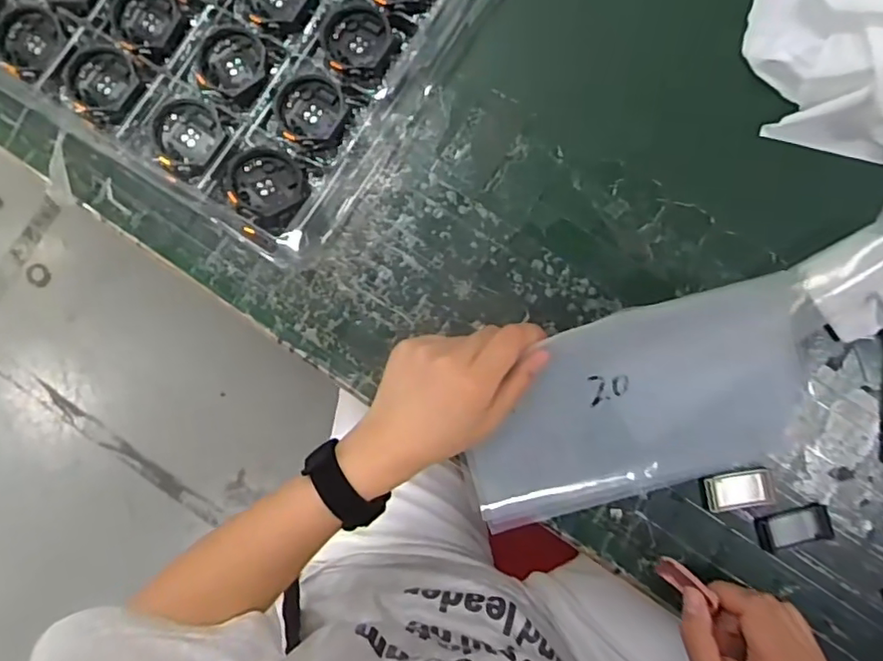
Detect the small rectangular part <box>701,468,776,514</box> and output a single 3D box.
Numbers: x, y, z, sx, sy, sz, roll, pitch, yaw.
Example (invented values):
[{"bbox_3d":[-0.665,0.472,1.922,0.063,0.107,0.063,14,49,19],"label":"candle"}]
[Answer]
[{"bbox_3d":[0.206,0.111,0.420,0.049,0.004,0.027,-11,87,3],"label":"small rectangular part"}]

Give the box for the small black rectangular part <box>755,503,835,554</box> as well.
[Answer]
[{"bbox_3d":[0.243,0.136,0.417,0.051,0.005,0.025,-15,87,3],"label":"small black rectangular part"}]

